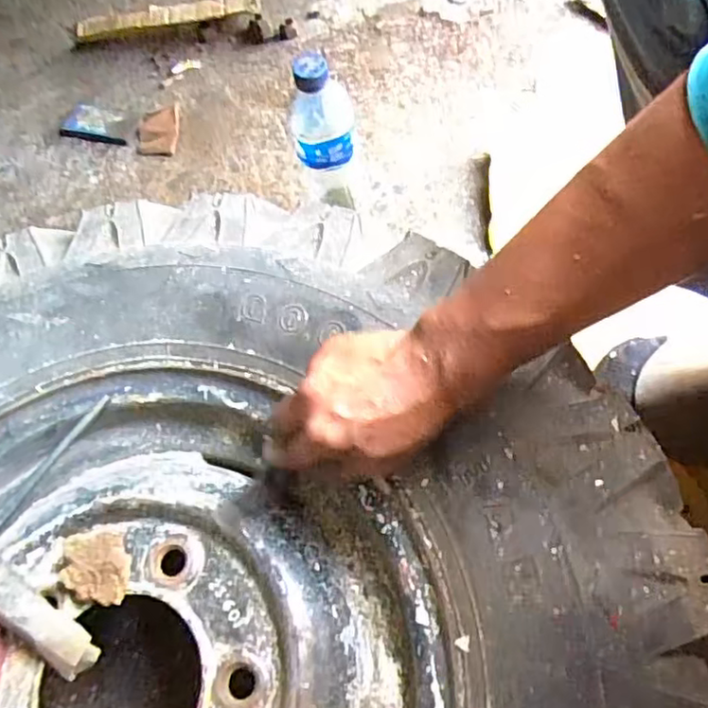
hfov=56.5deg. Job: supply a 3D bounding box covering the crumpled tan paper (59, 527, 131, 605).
[{"bbox_3d":[-0.183,0.150,0.468,0.045,0.016,0.052,-1,63,1],"label":"crumpled tan paper"}]

